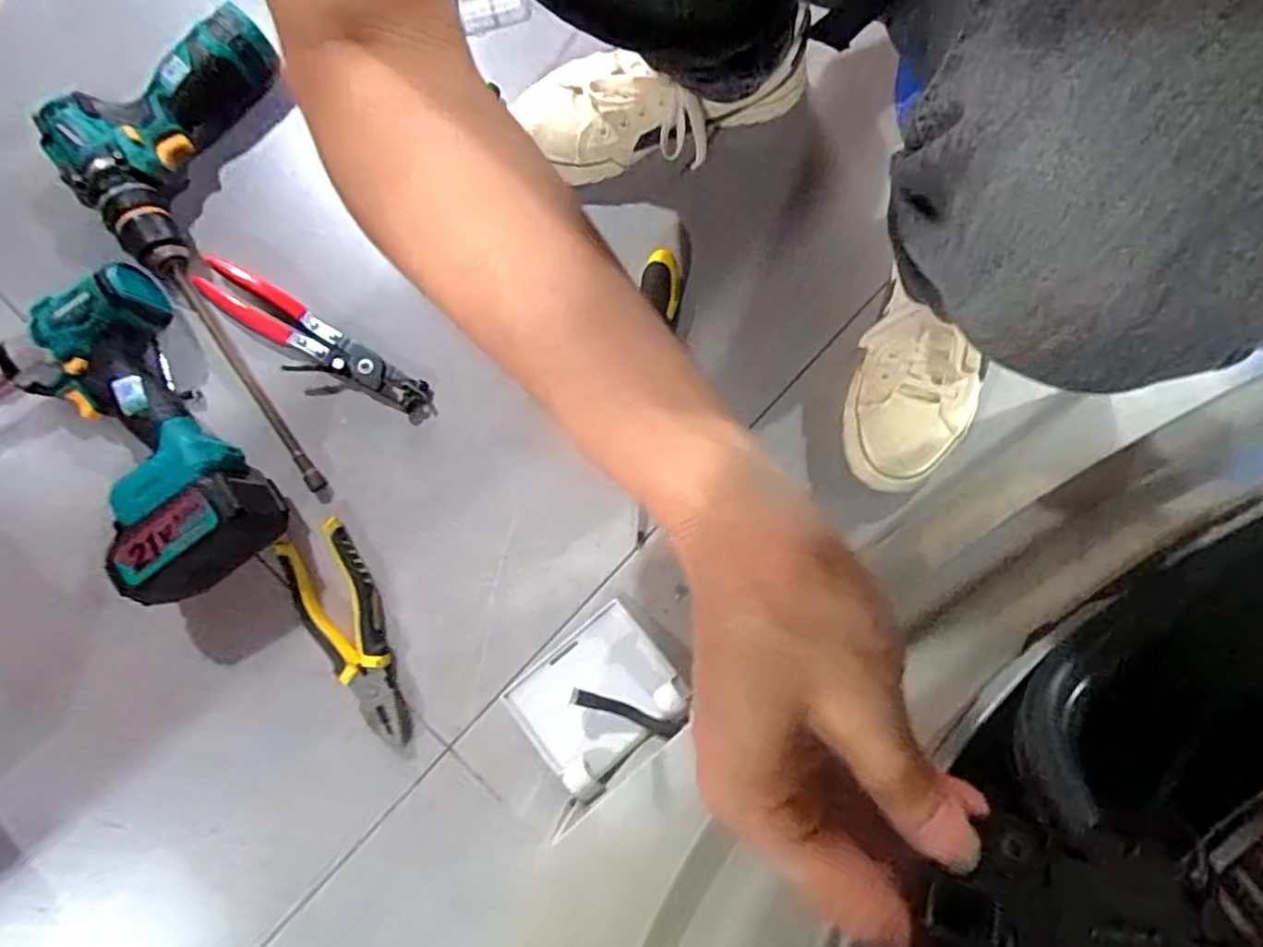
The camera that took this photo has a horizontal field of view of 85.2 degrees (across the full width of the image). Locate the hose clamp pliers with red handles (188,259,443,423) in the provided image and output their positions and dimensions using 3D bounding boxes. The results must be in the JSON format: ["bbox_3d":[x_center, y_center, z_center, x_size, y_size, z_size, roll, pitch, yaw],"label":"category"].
[{"bbox_3d":[-0.254,-0.098,0.554,0.193,0.030,0.051,32,80,-7],"label":"hose clamp pliers with red handles"}]

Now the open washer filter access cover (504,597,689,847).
[{"bbox_3d":[-0.028,0.181,0.529,0.128,0.023,0.110,-37,80,-7],"label":"open washer filter access cover"}]

